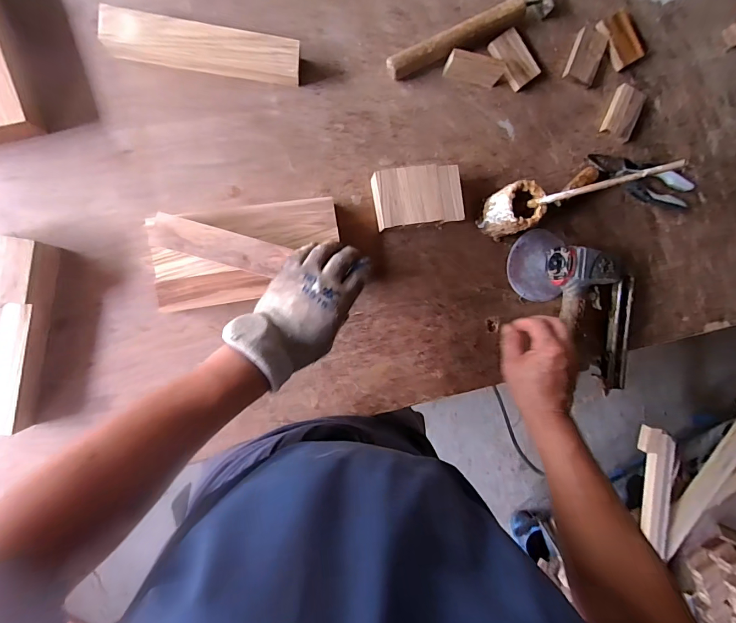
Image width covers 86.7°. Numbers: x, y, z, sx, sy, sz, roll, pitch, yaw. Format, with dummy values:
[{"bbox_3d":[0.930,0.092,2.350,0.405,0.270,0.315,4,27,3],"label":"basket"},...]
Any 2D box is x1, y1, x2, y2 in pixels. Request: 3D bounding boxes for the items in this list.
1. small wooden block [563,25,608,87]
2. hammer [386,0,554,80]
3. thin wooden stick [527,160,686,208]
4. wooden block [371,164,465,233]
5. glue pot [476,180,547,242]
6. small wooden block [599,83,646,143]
[{"bbox_3d":[0.349,-0.411,0.621,0.046,0.016,0.089,20,92,-9],"label":"small wooden block"},{"bbox_3d":[0.155,-0.419,0.587,0.272,0.035,0.038,-28,98,-5],"label":"hammer"},{"bbox_3d":[0.279,-0.153,0.480,0.010,0.182,0.010,-15,98,-30],"label":"thin wooden stick"},{"bbox_3d":[0.073,-0.171,0.591,0.126,0.048,0.082,-7,95,-8],"label":"wooden block"},{"bbox_3d":[0.211,-0.151,0.585,0.065,0.101,0.063,-1,95,-8],"label":"glue pot"},{"bbox_3d":[0.422,-0.329,0.643,0.046,0.017,0.090,23,92,-10],"label":"small wooden block"}]

